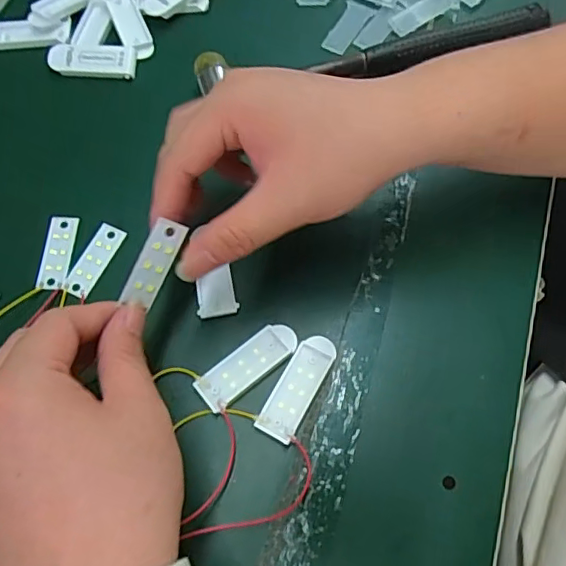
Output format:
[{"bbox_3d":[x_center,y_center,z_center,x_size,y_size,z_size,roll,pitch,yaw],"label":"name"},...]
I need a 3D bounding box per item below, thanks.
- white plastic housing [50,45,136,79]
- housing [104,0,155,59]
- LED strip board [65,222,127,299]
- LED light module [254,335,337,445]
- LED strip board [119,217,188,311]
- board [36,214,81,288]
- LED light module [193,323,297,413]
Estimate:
[{"bbox_3d":[-0.129,-0.150,0.372,0.059,0.009,0.024,5,67,1],"label":"white plastic housing"},{"bbox_3d":[-0.107,-0.183,0.386,0.020,0.008,0.063,-22,69,-10],"label":"housing"},{"bbox_3d":[-0.108,-0.014,0.318,0.017,0.004,0.045,23,69,8],"label":"LED strip board"},{"bbox_3d":[0.008,0.052,0.285,0.020,0.005,0.058,28,69,10],"label":"LED light module"},{"bbox_3d":[-0.059,-0.009,0.255,0.016,0.004,0.040,21,101,-34],"label":"LED strip board"},{"bbox_3d":[-0.130,-0.018,0.322,0.017,0.004,0.046,3,67,0],"label":"board"},{"bbox_3d":[-0.018,0.042,0.289,0.056,0.004,0.021,-37,73,-15],"label":"LED light module"}]

